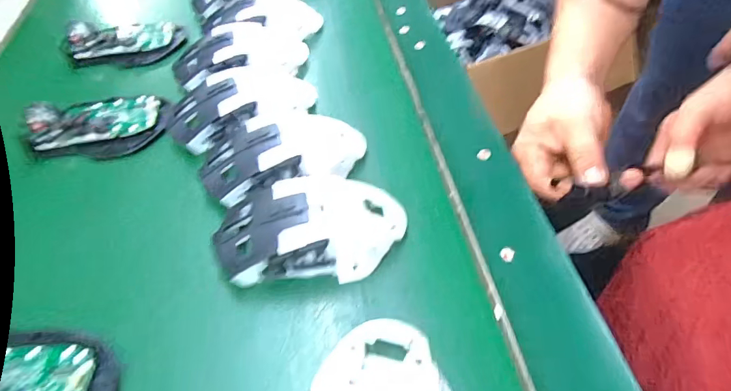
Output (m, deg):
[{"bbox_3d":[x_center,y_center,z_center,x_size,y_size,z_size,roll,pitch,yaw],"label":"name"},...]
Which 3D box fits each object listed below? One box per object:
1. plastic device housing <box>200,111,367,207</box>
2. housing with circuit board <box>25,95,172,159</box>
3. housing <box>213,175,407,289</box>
[{"bbox_3d":[-0.058,-0.034,0.323,0.114,0.035,0.060,-18,50,-13],"label":"plastic device housing"},{"bbox_3d":[-0.213,-0.062,0.369,0.101,0.027,0.063,1,48,4],"label":"housing with circuit board"},{"bbox_3d":[-0.034,0.015,0.278,0.111,0.034,0.069,-1,48,2],"label":"housing"}]

